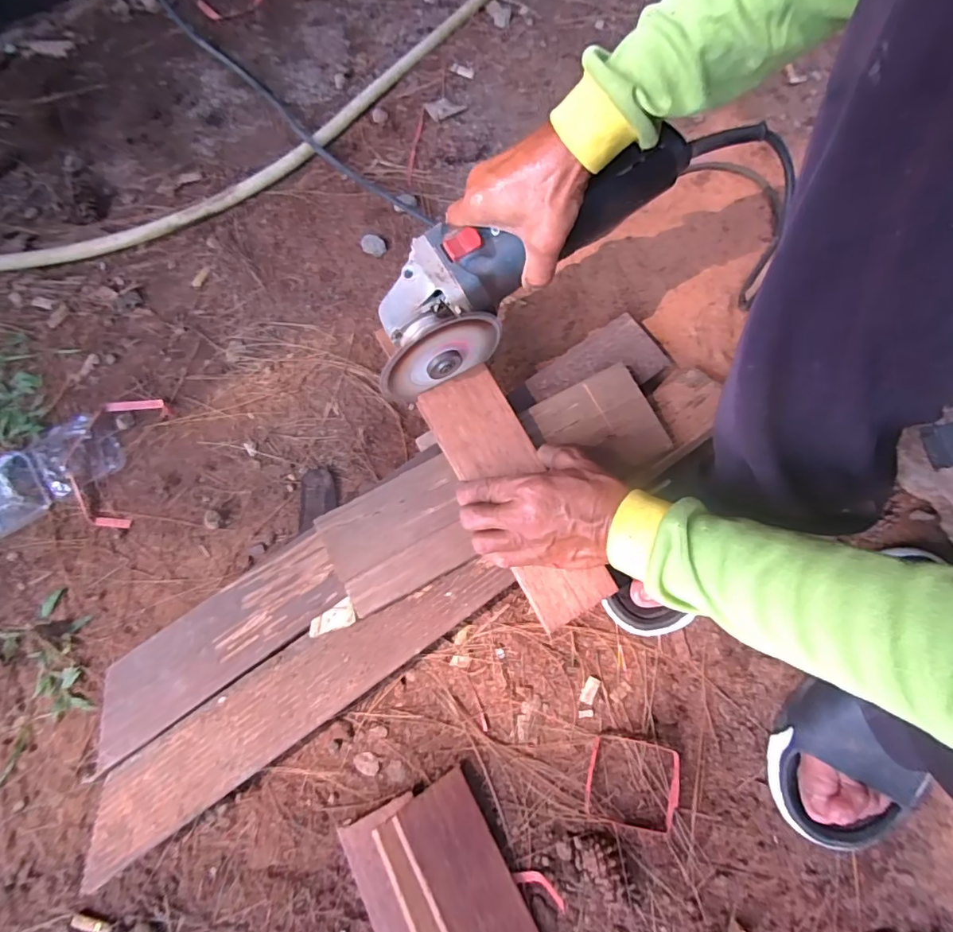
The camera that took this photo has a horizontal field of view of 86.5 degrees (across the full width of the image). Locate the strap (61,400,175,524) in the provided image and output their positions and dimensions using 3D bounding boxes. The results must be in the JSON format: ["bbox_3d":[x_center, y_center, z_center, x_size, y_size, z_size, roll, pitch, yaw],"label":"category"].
[{"bbox_3d":[-0.367,-0.009,0.508,0.082,0.005,0.134,10,76,4],"label":"strap"}]

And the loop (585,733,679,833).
[{"bbox_3d":[0.131,0.263,0.419,0.076,0.008,0.065,9,76,4],"label":"loop"}]

